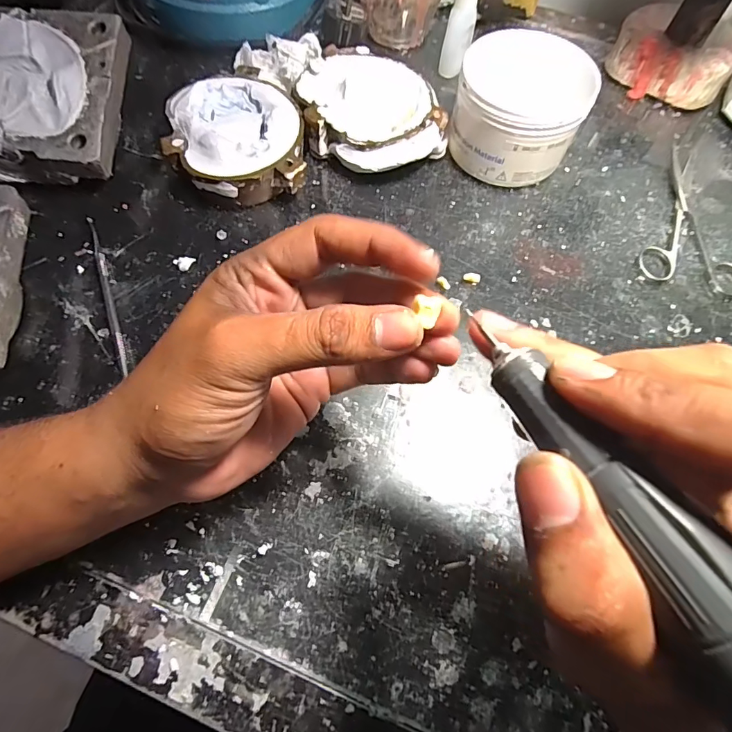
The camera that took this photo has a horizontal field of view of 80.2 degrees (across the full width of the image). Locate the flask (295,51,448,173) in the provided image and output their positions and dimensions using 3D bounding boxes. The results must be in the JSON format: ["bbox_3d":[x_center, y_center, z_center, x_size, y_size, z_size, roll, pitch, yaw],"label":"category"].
[{"bbox_3d":[0.001,-0.188,0.329,0.094,0.035,0.111,-31,71,-15],"label":"flask"}]

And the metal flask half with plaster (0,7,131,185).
[{"bbox_3d":[-0.232,-0.185,0.300,0.124,0.037,0.111,3,80,-3],"label":"metal flask half with plaster"}]

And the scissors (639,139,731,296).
[{"bbox_3d":[0.244,-0.113,0.325,0.072,0.009,0.130,15,66,4],"label":"scissors"}]

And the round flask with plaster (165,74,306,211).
[{"bbox_3d":[-0.092,-0.160,0.310,0.092,0.036,0.097,1,66,-2],"label":"round flask with plaster"}]

